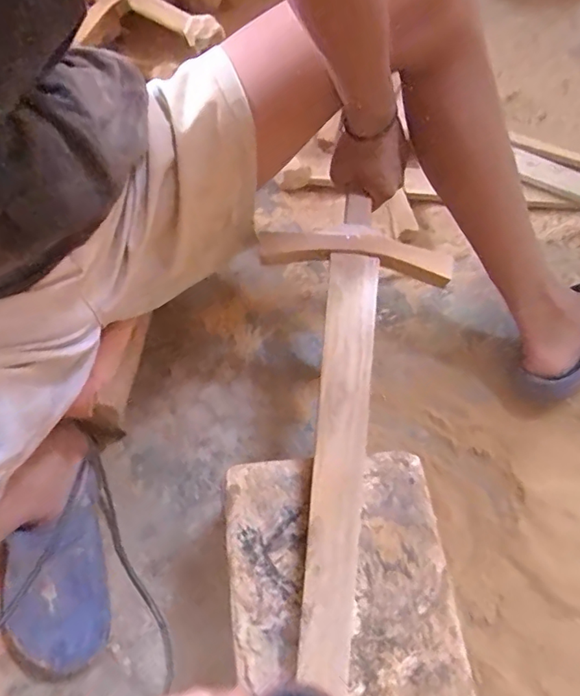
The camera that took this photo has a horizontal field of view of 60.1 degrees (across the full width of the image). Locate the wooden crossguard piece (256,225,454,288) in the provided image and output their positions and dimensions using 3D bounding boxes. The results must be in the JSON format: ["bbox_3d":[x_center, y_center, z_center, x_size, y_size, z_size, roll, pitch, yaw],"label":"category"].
[{"bbox_3d":[0.076,-0.112,0.601,0.224,0.049,0.054,9,65,11],"label":"wooden crossguard piece"}]

